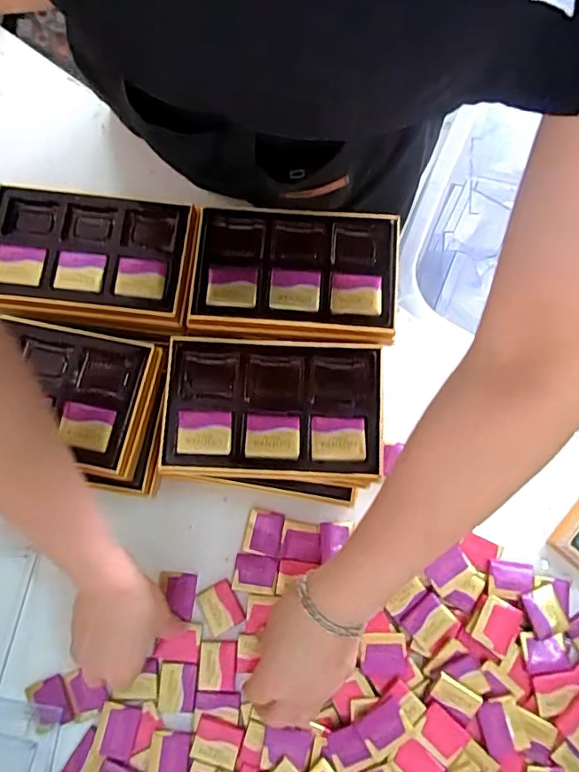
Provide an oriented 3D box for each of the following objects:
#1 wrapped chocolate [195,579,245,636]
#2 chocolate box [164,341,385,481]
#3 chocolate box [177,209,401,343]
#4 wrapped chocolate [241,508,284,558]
[{"bbox_3d":[-0.062,0.198,0.457,0.033,0.004,0.037,-29,78,-6],"label":"wrapped chocolate"},{"bbox_3d":[-0.013,0.017,0.387,0.160,0.016,0.104,2,77,1],"label":"chocolate box"},{"bbox_3d":[0.002,-0.090,0.413,0.163,0.022,0.105,3,77,1],"label":"chocolate box"},{"bbox_3d":[-0.023,0.135,0.471,0.033,0.004,0.038,13,77,3],"label":"wrapped chocolate"}]

